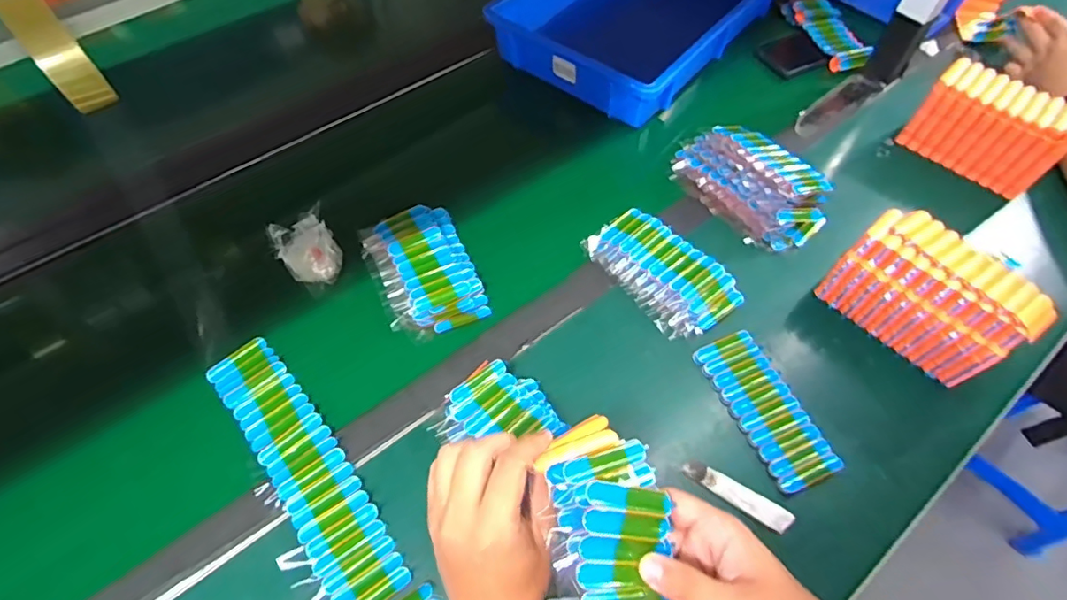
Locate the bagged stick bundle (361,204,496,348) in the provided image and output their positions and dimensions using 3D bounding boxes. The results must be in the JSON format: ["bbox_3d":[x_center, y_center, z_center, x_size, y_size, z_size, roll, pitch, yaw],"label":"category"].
[{"bbox_3d":[-0.125,-0.038,0.599,0.103,0.033,0.166,-21,60,-12],"label":"bagged stick bundle"}]

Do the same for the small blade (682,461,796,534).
[{"bbox_3d":[0.183,0.175,0.477,0.098,0.005,0.019,28,62,17],"label":"small blade"}]

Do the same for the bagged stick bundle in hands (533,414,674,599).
[{"bbox_3d":[0.053,0.155,0.316,0.081,0.045,0.171,-9,60,-6],"label":"bagged stick bundle in hands"}]

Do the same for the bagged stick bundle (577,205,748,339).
[{"bbox_3d":[0.141,-0.034,0.590,0.090,0.030,0.165,-33,63,-18],"label":"bagged stick bundle"}]

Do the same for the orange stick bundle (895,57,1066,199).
[{"bbox_3d":[0.572,-0.217,0.666,0.157,0.086,0.067,39,66,22],"label":"orange stick bundle"}]

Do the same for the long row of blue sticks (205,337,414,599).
[{"bbox_3d":[-0.212,0.147,0.486,0.065,0.006,0.288,-35,64,-19],"label":"long row of blue sticks"}]

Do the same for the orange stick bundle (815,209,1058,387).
[{"bbox_3d":[0.399,-0.005,0.532,0.108,0.090,0.164,-36,64,-20],"label":"orange stick bundle"}]

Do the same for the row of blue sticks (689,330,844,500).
[{"bbox_3d":[0.225,0.103,0.514,0.065,0.010,0.152,-20,60,-12],"label":"row of blue sticks"}]

